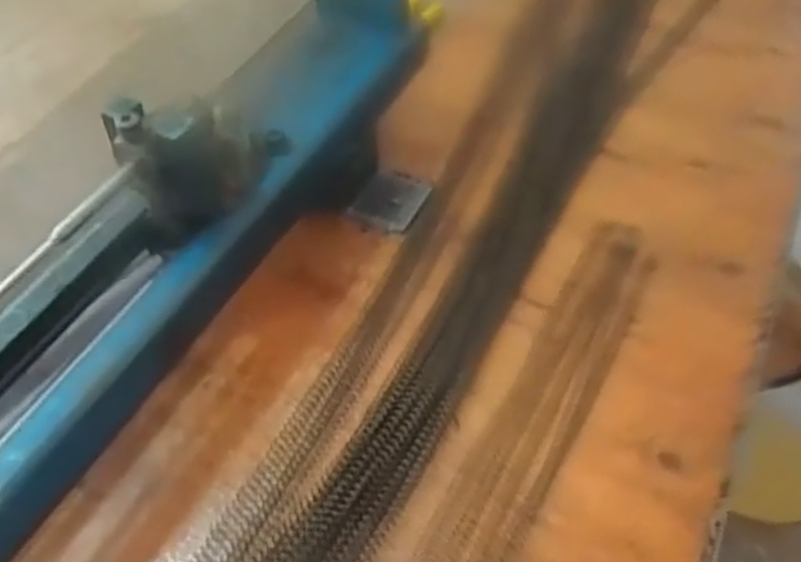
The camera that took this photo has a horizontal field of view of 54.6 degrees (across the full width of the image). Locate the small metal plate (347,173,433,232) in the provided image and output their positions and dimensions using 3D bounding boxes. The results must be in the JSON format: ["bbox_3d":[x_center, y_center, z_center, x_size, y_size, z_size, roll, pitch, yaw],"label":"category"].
[{"bbox_3d":[-0.006,-0.061,0.569,0.046,0.006,0.055,23,55,18],"label":"small metal plate"}]

